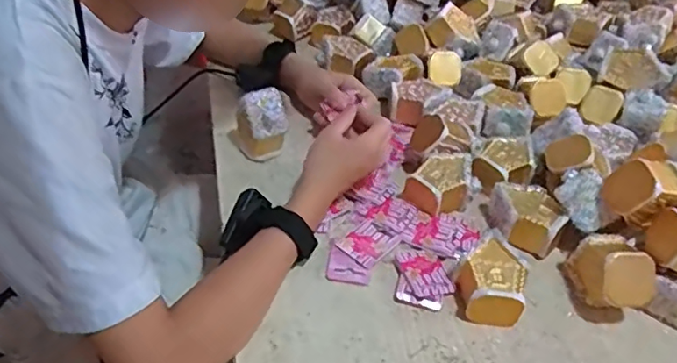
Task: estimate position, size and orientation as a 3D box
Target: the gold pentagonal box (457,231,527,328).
[{"bbox_3d":[0.149,0.093,0.546,0.058,0.036,0.085,8,41,6],"label":"gold pentagonal box"}]

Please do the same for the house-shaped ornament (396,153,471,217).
[{"bbox_3d":[0.121,0.000,0.647,0.081,0.037,0.064,-31,52,-33],"label":"house-shaped ornament"}]

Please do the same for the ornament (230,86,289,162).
[{"bbox_3d":[-0.100,-0.076,0.701,0.066,0.080,0.077,-4,42,-9],"label":"ornament"}]

